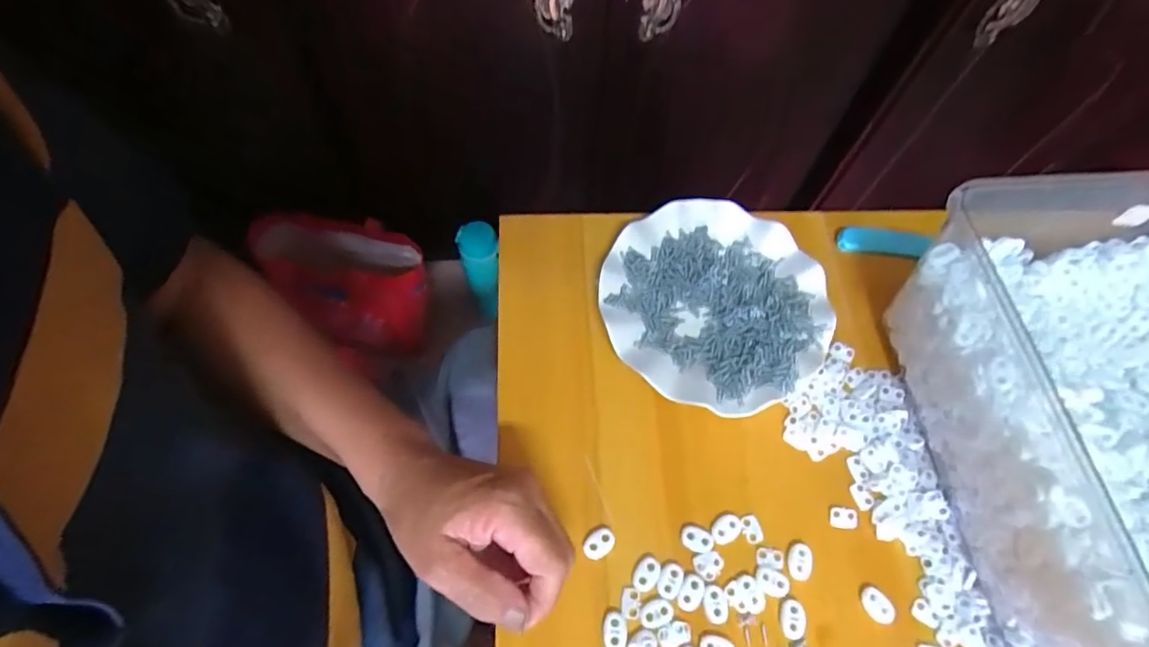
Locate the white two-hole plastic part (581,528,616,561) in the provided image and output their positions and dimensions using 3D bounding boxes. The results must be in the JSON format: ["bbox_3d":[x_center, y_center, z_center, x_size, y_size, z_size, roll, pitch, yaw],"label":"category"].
[{"bbox_3d":[0.017,0.151,0.381,0.023,0.004,0.016,-31,70,-17],"label":"white two-hole plastic part"}]

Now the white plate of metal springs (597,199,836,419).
[{"bbox_3d":[0.113,-0.016,0.455,0.176,0.021,0.179,1,64,-3],"label":"white plate of metal springs"}]

